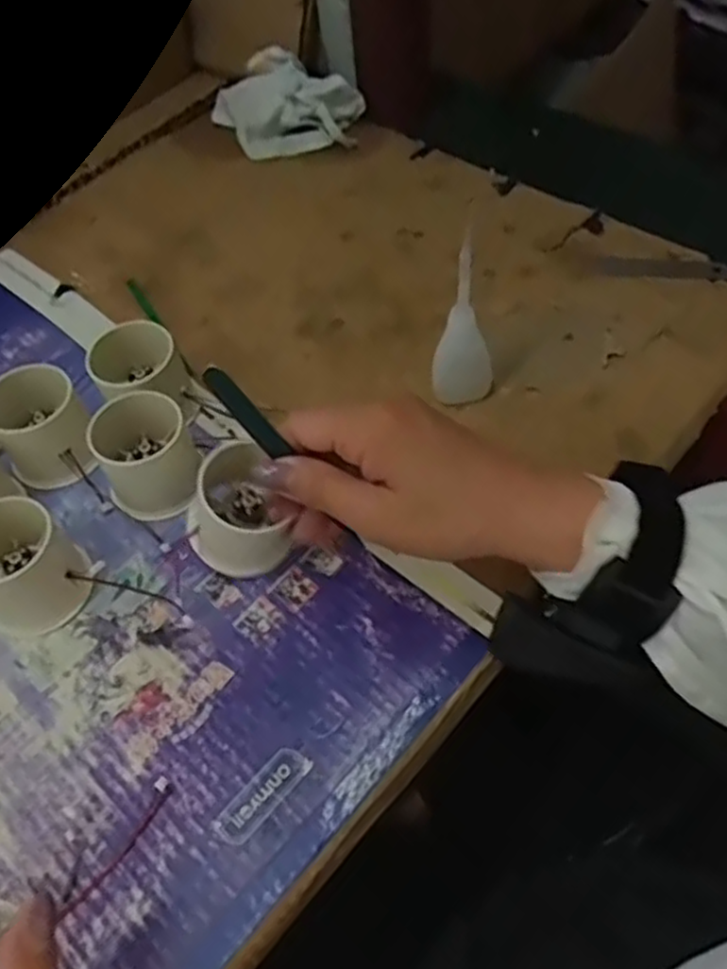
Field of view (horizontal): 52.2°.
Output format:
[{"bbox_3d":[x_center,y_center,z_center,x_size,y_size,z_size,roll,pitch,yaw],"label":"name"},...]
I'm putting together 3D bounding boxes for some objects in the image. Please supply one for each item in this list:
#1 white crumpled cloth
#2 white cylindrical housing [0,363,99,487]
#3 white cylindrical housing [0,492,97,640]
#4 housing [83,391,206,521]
[{"bbox_3d":[-0.064,-0.319,0.622,0.122,0.048,0.080,-7,55,-1],"label":"white crumpled cloth"},{"bbox_3d":[-0.182,-0.032,0.423,0.051,0.052,0.057,-33,59,-18],"label":"white cylindrical housing"},{"bbox_3d":[-0.177,0.039,0.380,0.059,0.048,0.053,36,65,25],"label":"white cylindrical housing"},{"bbox_3d":[-0.121,-0.016,0.415,0.051,0.047,0.055,-2,55,3],"label":"housing"}]

